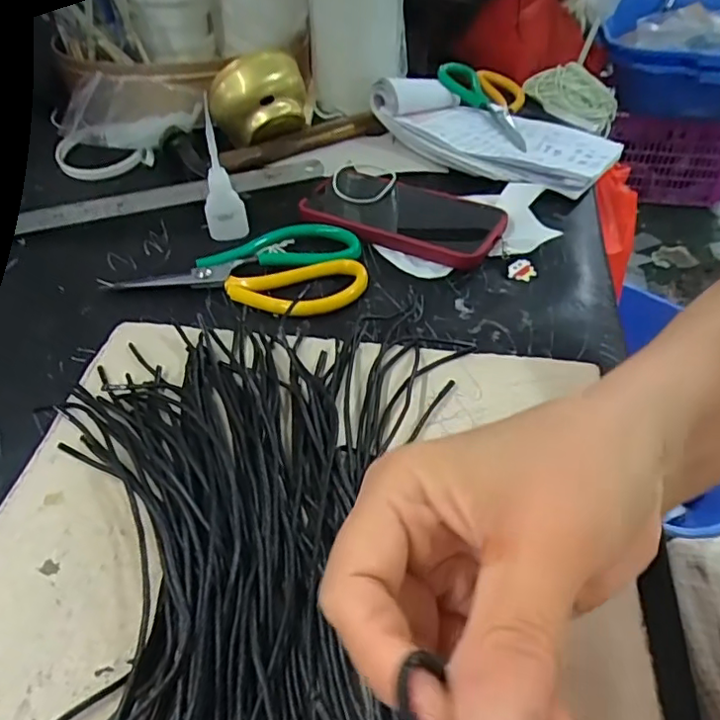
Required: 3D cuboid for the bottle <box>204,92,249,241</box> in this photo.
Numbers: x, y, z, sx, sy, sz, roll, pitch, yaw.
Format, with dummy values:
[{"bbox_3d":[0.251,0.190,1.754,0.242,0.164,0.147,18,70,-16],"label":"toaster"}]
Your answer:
[{"bbox_3d":[-0.109,-0.143,0.452,0.023,0.098,0.023,31,54,29],"label":"bottle"}]

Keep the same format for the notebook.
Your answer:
[{"bbox_3d":[0.131,-0.228,0.572,0.222,0.037,0.142,26,47,16],"label":"notebook"}]

